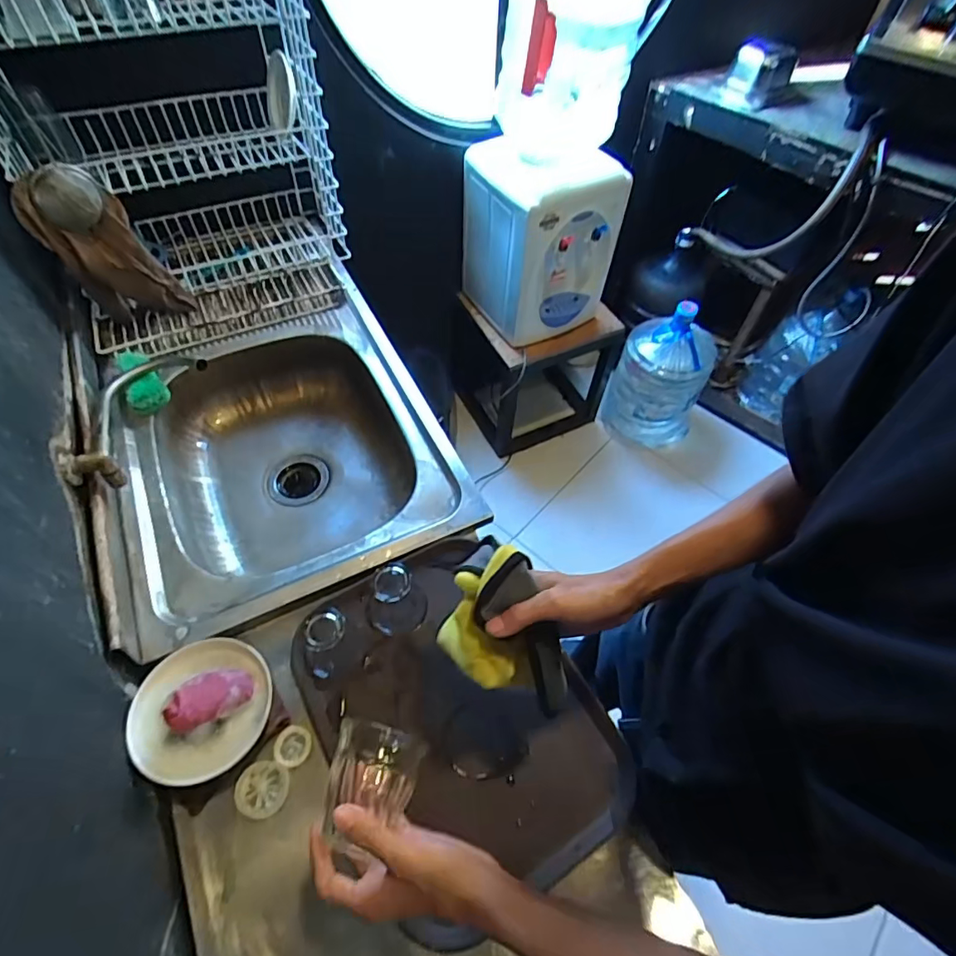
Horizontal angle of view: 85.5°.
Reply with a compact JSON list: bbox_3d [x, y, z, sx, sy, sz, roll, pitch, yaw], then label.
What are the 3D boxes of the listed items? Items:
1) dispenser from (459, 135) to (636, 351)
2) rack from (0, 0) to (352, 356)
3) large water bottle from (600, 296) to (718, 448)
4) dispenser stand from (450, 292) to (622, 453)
[{"bbox_3d":[0.157,-0.644,1.372,0.325,0.417,0.275,-20,59,-16],"label":"dispenser"},{"bbox_3d":[-0.483,-0.542,0.882,0.462,0.454,0.382,-12,57,-11],"label":"rack"},{"bbox_3d":[0.607,-0.353,1.703,0.296,0.478,0.242,22,57,11],"label":"large water bottle"},{"bbox_3d":[0.185,-0.395,1.733,0.467,0.458,0.359,-23,60,-18],"label":"dispenser stand"}]

